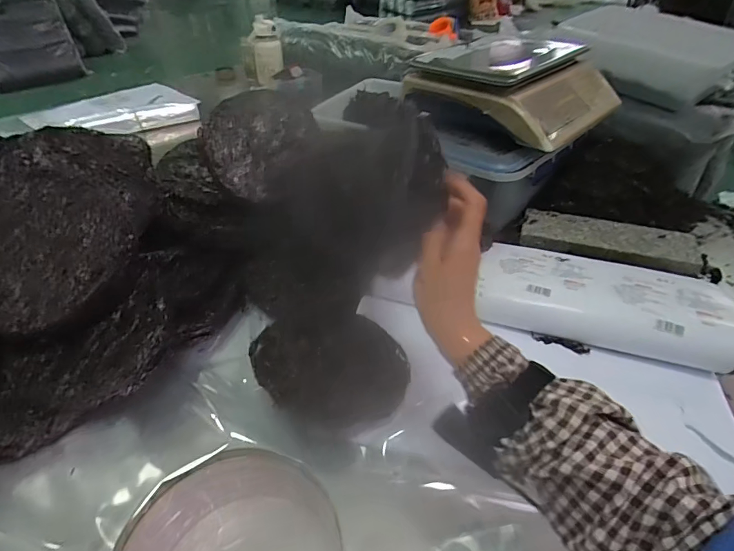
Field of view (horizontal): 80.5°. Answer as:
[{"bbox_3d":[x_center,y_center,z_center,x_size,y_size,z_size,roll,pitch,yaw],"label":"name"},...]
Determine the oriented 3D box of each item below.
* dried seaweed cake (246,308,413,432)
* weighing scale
[{"bbox_3d":[-0.048,0.115,0.580,0.193,0.021,0.185,-7,44,-27],"label":"dried seaweed cake"},{"bbox_3d":[0.297,-0.394,0.889,0.325,0.107,0.325,29,49,31],"label":"weighing scale"}]

